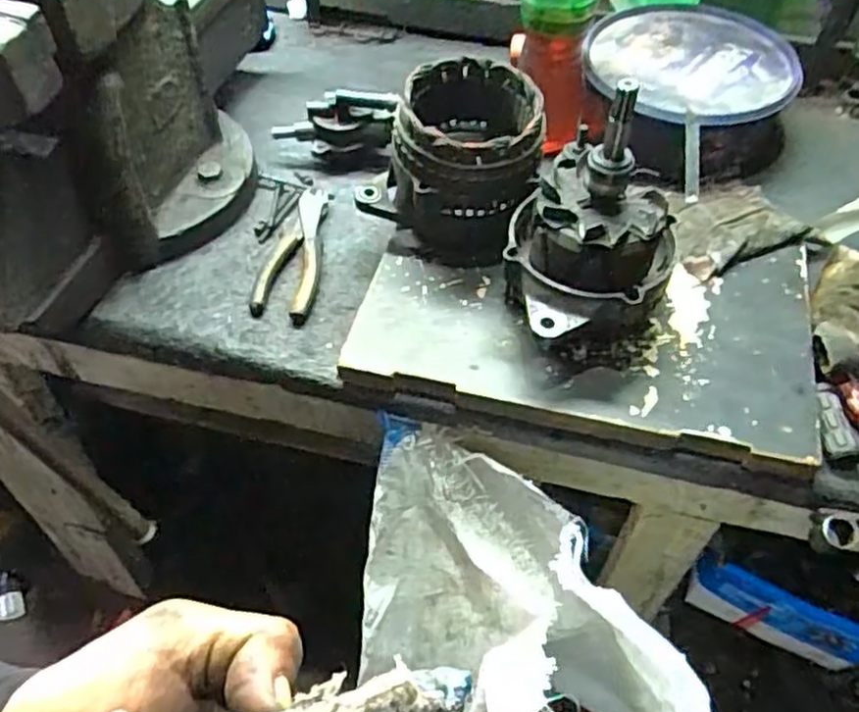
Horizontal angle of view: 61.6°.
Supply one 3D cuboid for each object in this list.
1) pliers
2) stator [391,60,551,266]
[{"bbox_3d":[-0.131,-0.104,0.696,0.057,0.020,0.176,2,51,1],"label":"pliers"},{"bbox_3d":[0.033,-0.170,0.651,0.124,0.136,0.124,7,51,5],"label":"stator"}]

